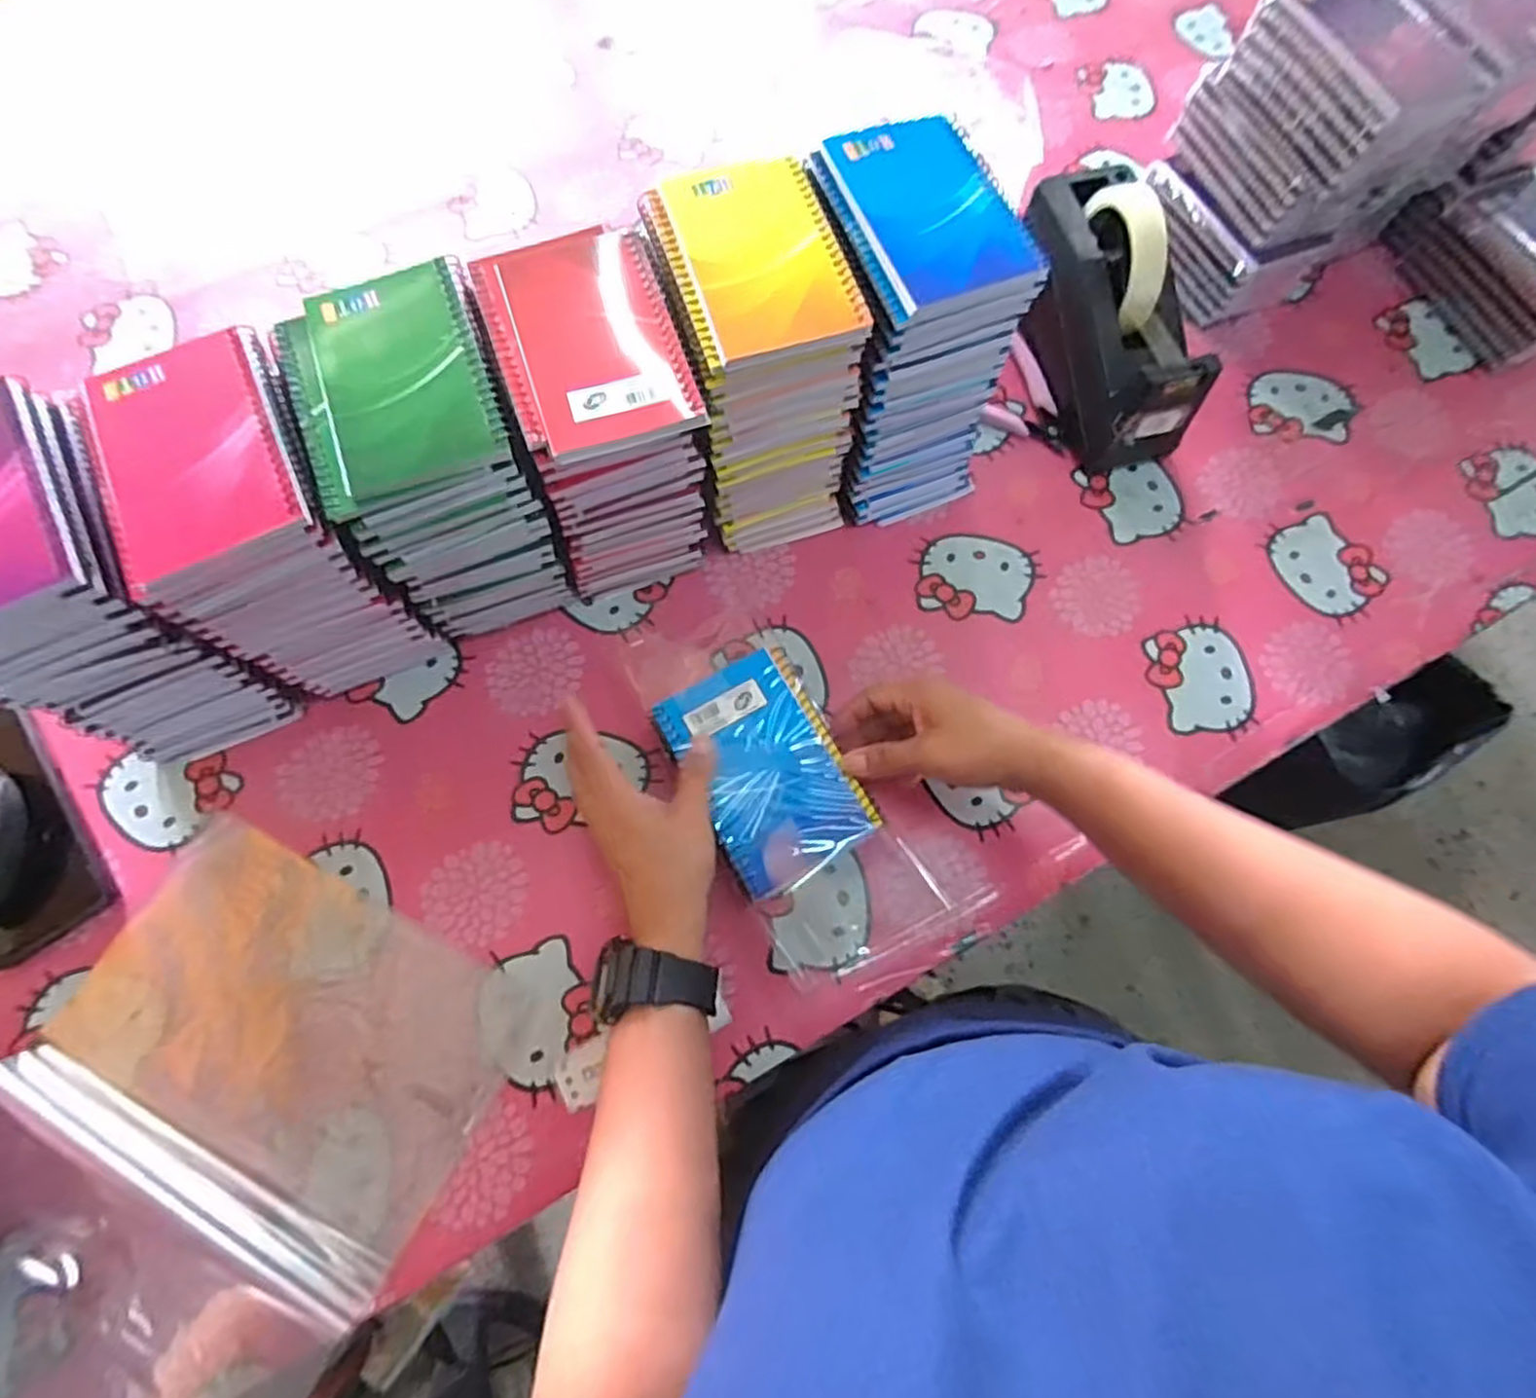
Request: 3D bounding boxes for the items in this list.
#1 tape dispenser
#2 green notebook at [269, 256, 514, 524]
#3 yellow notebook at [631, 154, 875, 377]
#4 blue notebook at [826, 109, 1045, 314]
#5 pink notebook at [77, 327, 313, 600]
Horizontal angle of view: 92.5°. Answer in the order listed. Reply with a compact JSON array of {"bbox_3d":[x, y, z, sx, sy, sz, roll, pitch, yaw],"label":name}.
[{"bbox_3d":[0.255,-0.289,0.551,0.080,0.120,0.199,-17,72,-7],"label":"tape dispenser"},{"bbox_3d":[-0.196,-0.167,0.384,0.102,0.014,0.128,-23,73,-8],"label":"green notebook"},{"bbox_3d":[-0.008,-0.240,0.399,0.093,0.012,0.126,-18,73,-7],"label":"yellow notebook"},{"bbox_3d":[0.091,-0.273,0.409,0.083,0.010,0.127,-20,73,-8],"label":"blue notebook"},{"bbox_3d":[-0.287,-0.123,0.367,0.088,0.009,0.127,-24,73,-9],"label":"pink notebook"}]

